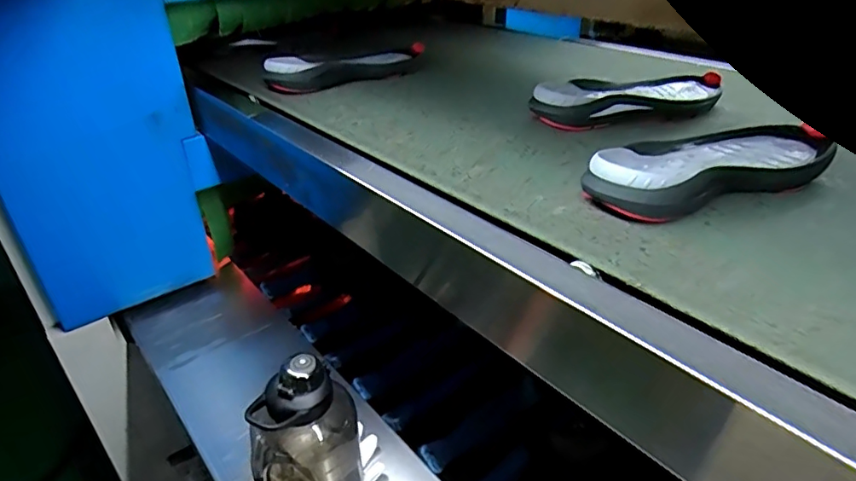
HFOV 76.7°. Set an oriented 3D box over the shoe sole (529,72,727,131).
[{"bbox_3d":[0.283,-0.203,0.745,0.287,0.037,0.105,-12,36,-14],"label":"shoe sole"}]

